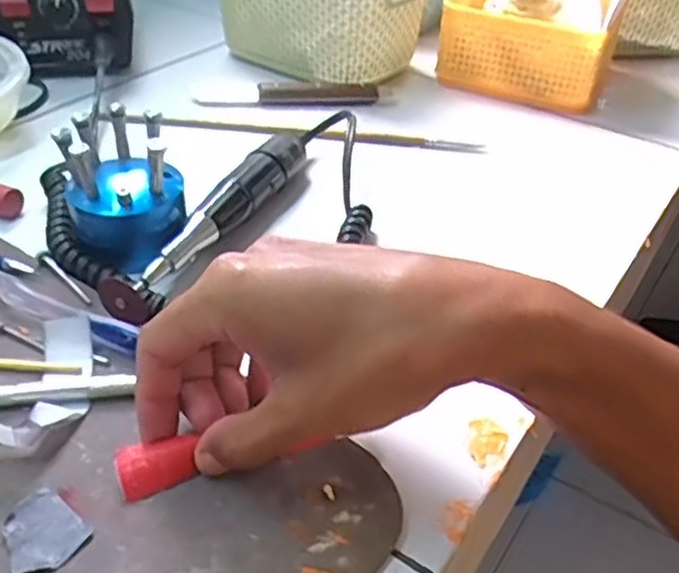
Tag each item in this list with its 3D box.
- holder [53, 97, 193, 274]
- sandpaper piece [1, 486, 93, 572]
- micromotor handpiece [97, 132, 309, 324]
[{"bbox_3d":[-0.110,-0.049,0.375,0.057,0.060,0.055,9,38,7],"label":"holder"},{"bbox_3d":[-0.103,0.085,0.250,0.030,0.004,0.027,31,45,31],"label":"sandpaper piece"},{"bbox_3d":[-0.066,-0.039,0.390,0.025,0.025,0.167,18,40,18],"label":"micromotor handpiece"}]

